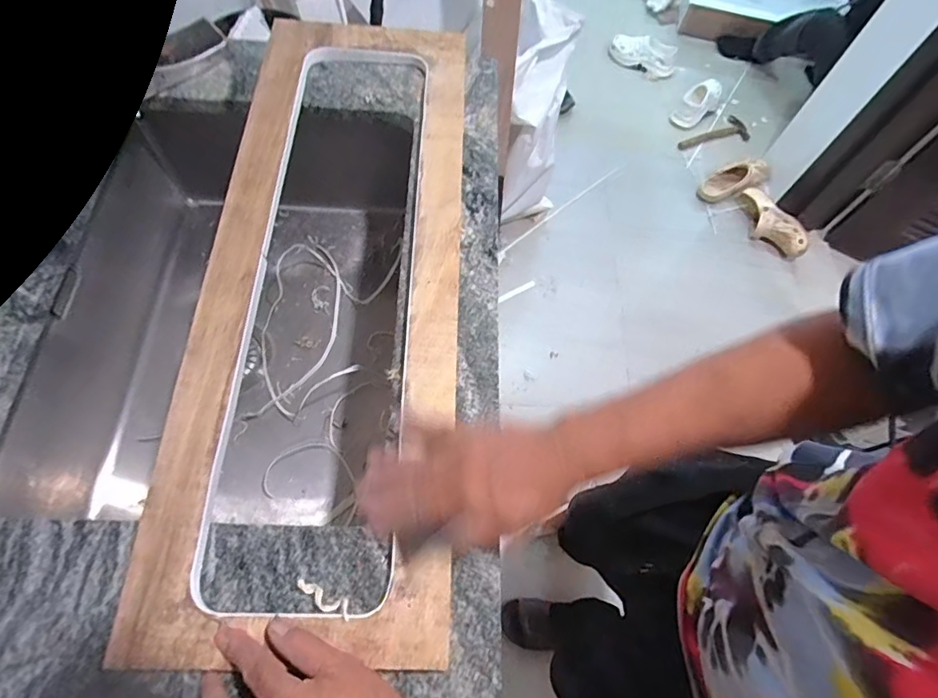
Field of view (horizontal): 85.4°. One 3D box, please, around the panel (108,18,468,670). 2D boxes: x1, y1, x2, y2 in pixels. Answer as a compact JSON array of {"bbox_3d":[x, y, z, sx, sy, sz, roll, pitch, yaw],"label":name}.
[{"bbox_3d":[-0.123,-0.088,0.502,0.248,0.020,0.686,4,66,-1],"label":"panel"}]

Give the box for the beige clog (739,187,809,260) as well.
[{"bbox_3d":[0.962,-0.405,1.629,0.107,0.095,0.274,-34,72,-18],"label":"beige clog"}]

